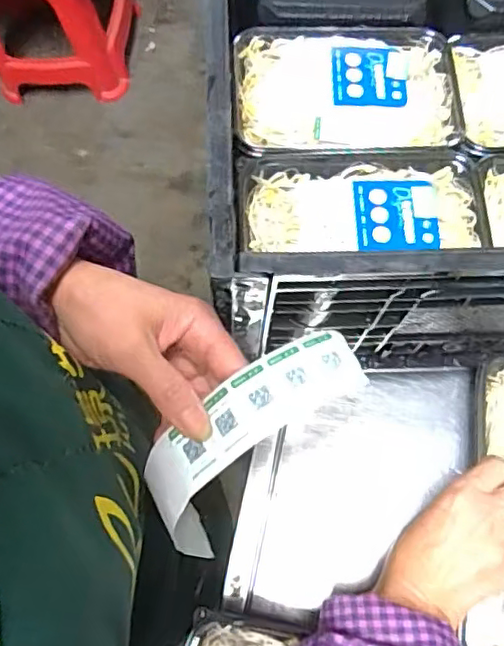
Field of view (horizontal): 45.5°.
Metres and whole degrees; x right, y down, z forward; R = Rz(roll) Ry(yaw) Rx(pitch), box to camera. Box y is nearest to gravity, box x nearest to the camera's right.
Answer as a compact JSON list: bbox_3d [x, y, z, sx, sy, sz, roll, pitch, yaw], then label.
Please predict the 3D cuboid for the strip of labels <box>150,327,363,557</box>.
[{"bbox_3d":[-0.002,0.060,0.329,0.143,0.030,0.055,-42,75,-1],"label":"strip of labels"}]

